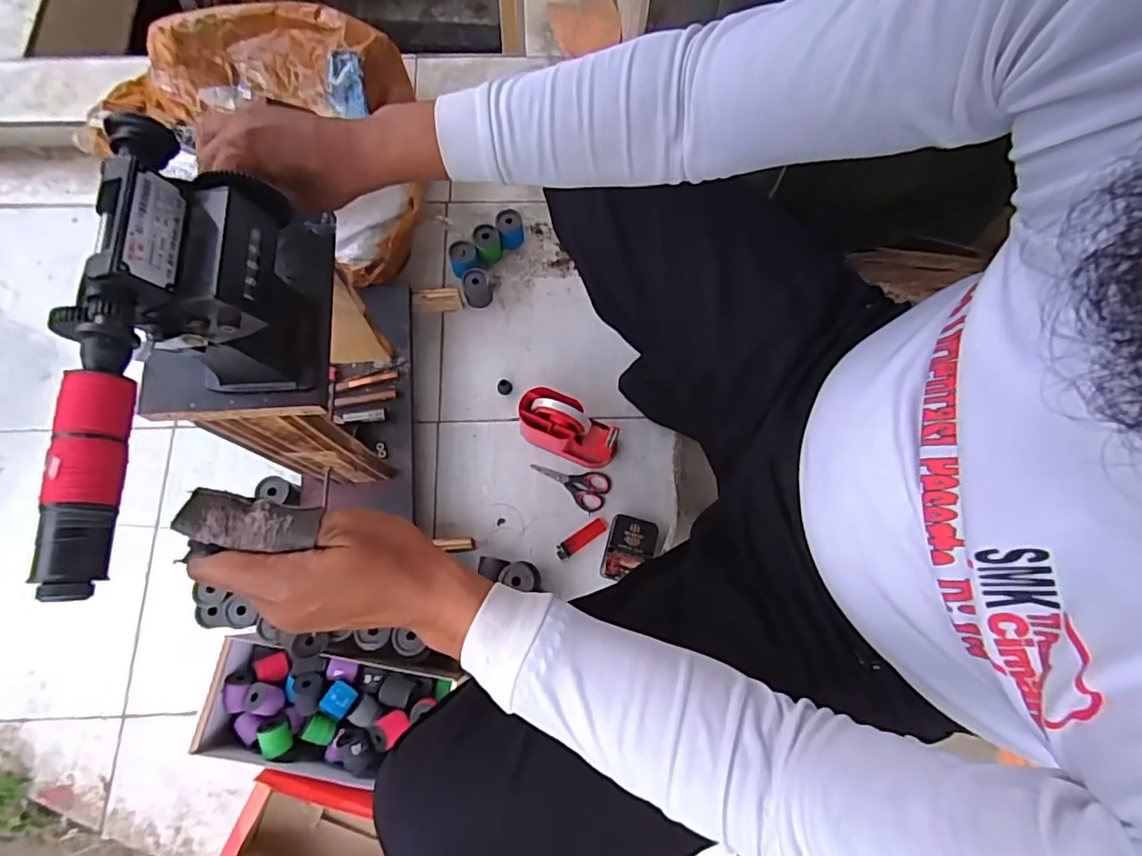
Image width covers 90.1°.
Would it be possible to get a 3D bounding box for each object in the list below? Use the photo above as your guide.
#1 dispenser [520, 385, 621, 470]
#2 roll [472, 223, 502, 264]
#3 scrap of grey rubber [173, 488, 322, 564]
[{"bbox_3d":[-0.004,0.001,0.822,0.143,0.107,0.065,21,74,5],"label":"dispenser"},{"bbox_3d":[-0.137,-0.300,0.938,0.044,0.054,0.044,0,73,-2],"label":"roll"},{"bbox_3d":[-0.183,0.055,0.325,0.069,0.010,0.034,9,72,-20],"label":"scrap of grey rubber"}]

